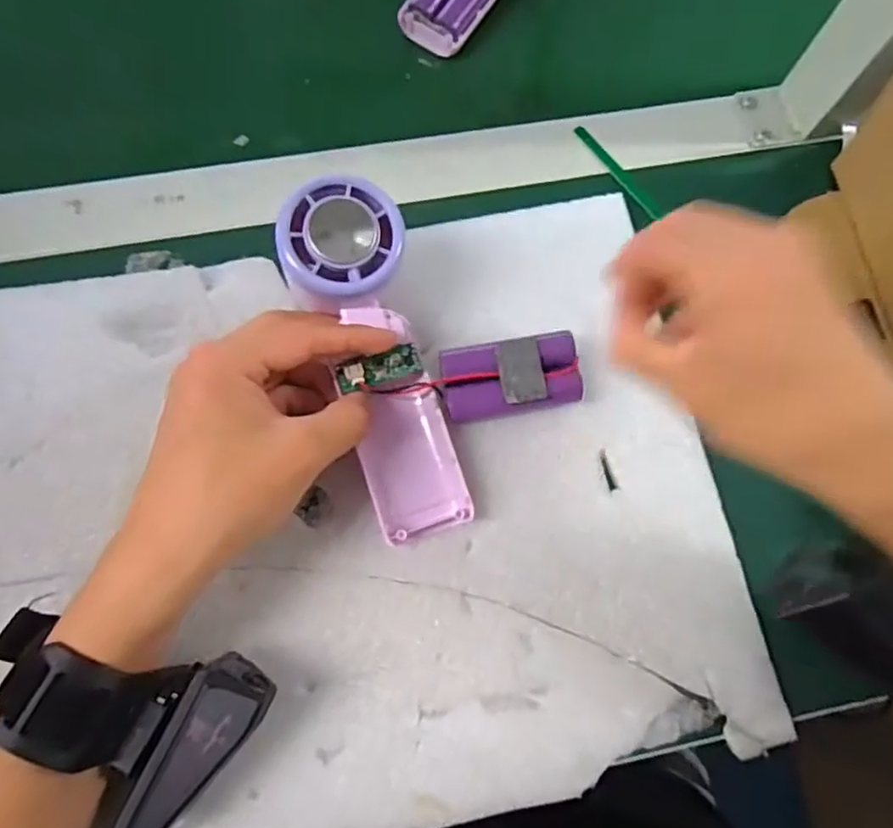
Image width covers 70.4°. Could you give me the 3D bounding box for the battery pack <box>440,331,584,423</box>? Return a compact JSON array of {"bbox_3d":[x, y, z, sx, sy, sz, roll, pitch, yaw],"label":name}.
[{"bbox_3d":[0.031,-0.017,0.312,0.066,0.025,0.035,-8,75,-2],"label":"battery pack"}]

